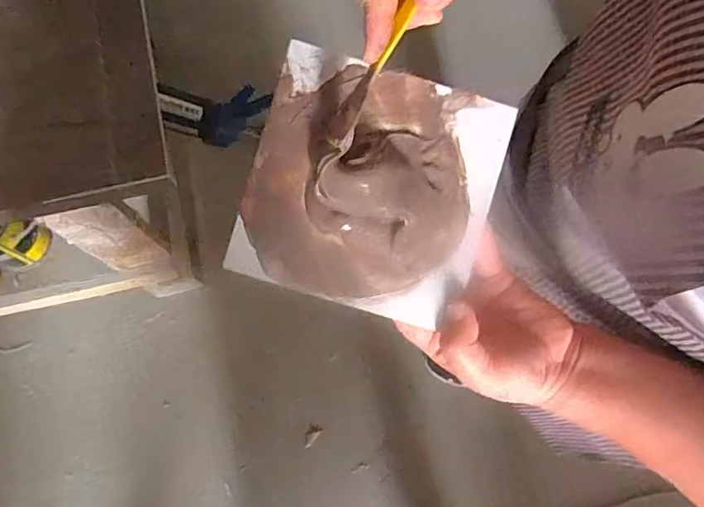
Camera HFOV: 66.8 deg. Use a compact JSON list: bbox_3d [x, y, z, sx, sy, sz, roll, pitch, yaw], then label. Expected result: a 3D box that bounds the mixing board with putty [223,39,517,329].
[{"bbox_3d":[0.013,-0.042,0.328,0.148,0.025,0.147,16,89,-2],"label":"mixing board with putty"}]

